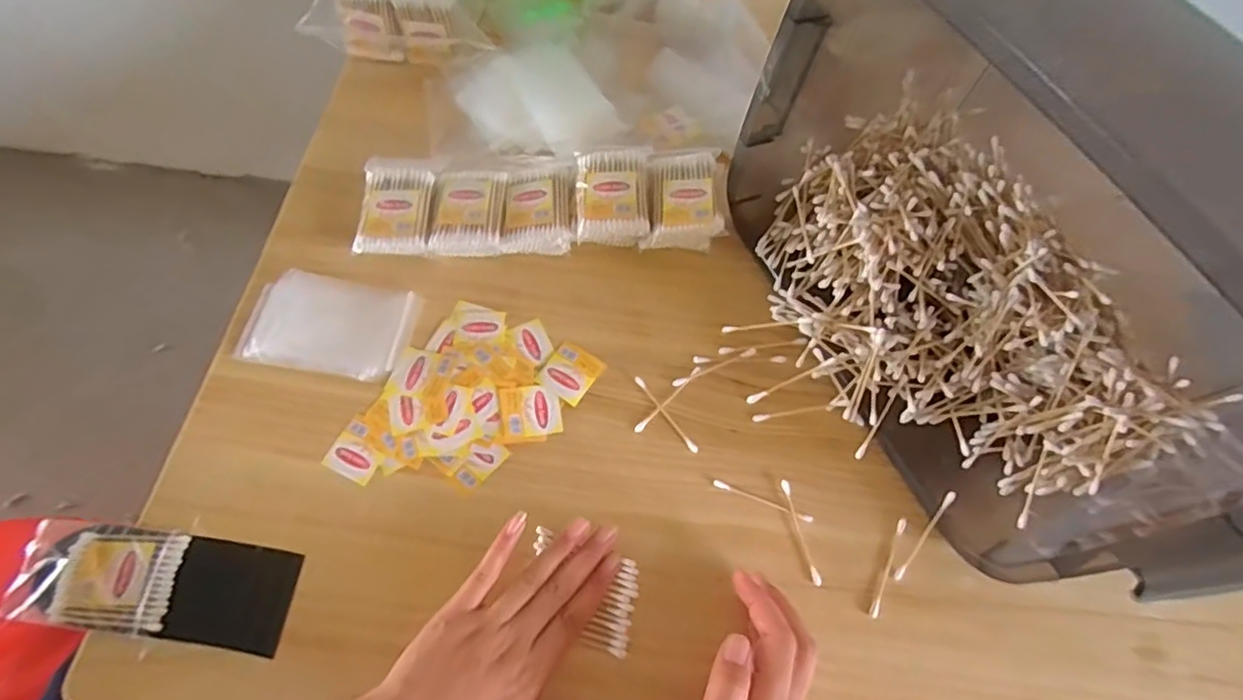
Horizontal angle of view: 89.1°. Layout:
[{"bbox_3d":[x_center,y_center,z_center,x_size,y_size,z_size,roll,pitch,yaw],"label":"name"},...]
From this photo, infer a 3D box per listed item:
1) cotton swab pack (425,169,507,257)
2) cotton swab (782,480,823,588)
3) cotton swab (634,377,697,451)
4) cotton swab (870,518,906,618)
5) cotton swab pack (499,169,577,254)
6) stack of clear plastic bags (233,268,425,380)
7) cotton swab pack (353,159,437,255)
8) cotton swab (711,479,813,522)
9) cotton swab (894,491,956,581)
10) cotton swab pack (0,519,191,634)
[{"bbox_3d":[-0.126,-0.114,0.525,0.056,0.019,0.078,0,66,-2],"label":"cotton swab pack"},{"bbox_3d":[0.126,0.127,0.441,0.007,0.006,0.073,-13,67,-7],"label":"cotton swab"},{"bbox_3d":[0.034,0.048,0.476,0.006,0.004,0.072,-35,72,-15],"label":"cotton swab"},{"bbox_3d":[0.183,0.148,0.432,0.006,0.004,0.071,26,68,9],"label":"cotton swab"},{"bbox_3d":[-0.067,-0.117,0.525,0.059,0.019,0.081,3,66,0],"label":"cotton swab pack"},{"bbox_3d":[-0.231,-0.020,0.494,0.131,0.010,0.078,10,67,3],"label":"stack of clear plastic bags"},{"bbox_3d":[-0.186,-0.121,0.529,0.058,0.022,0.085,1,66,-1],"label":"cotton swab pack"},{"bbox_3d":[0.101,0.107,0.449,0.072,0.004,0.005,21,68,7],"label":"cotton swab"},{"bbox_3d":[0.211,0.129,0.439,0.007,0.010,0.073,36,83,13],"label":"cotton swab"},{"bbox_3d":[-0.346,0.148,0.417,0.100,0.010,0.064,5,66,0],"label":"cotton swab pack"}]

